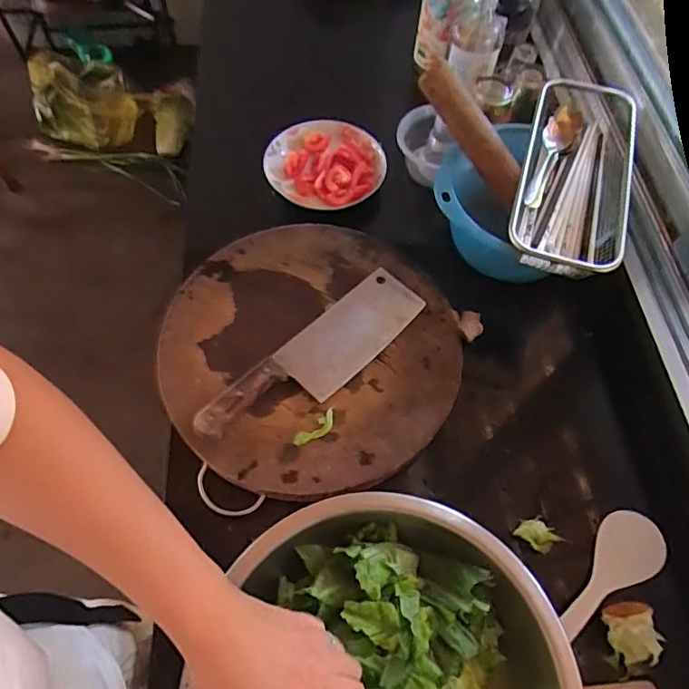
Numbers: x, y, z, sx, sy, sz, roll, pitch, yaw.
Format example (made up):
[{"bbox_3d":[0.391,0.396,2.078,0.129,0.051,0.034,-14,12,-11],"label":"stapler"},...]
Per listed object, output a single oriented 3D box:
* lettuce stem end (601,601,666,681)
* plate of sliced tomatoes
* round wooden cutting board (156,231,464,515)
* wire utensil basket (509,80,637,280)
[{"bbox_3d":[0.278,0.284,0.503,0.046,0.037,0.068,-3,62,-4],"label":"lettuce stem end"},{"bbox_3d":[-0.028,-0.270,0.779,0.178,0.038,0.159,12,62,4],"label":"plate of sliced tomatoes"},{"bbox_3d":[-0.040,-0.003,0.614,0.337,0.039,0.345,1,62,-2],"label":"round wooden cutting board"},{"bbox_3d":[0.276,-0.209,0.625,0.118,0.052,0.303,18,63,7],"label":"wire utensil basket"}]

